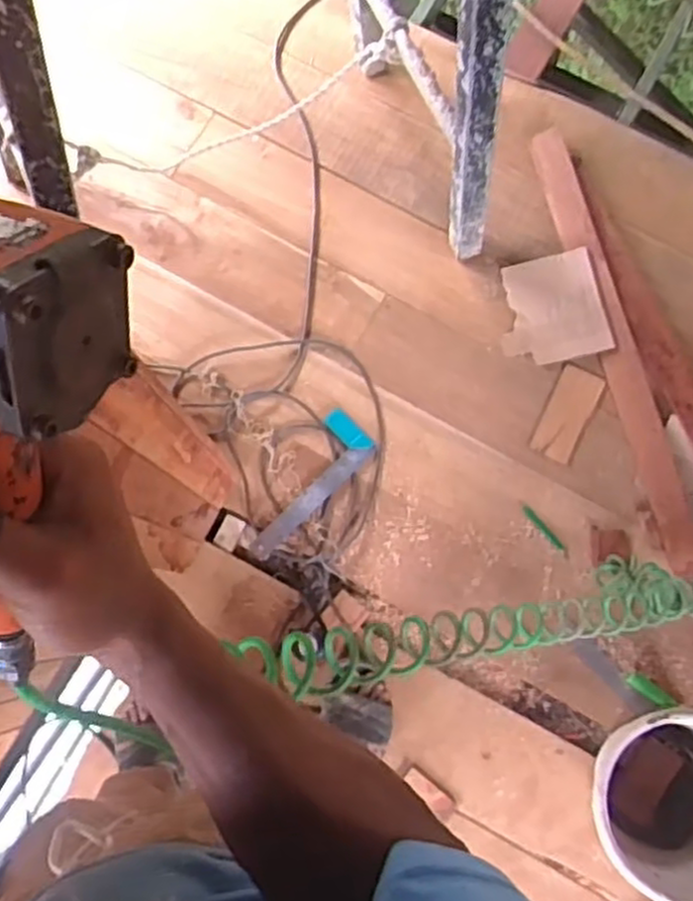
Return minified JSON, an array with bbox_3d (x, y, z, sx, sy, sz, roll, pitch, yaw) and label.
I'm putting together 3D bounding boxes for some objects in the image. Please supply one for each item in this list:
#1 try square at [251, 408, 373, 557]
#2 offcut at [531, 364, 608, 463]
[{"bbox_3d":[-0.085,0.067,1.463,0.107,0.023,0.310,43,88,7],"label":"try square"},{"bbox_3d":[0.430,-0.069,1.467,0.081,0.023,0.180,23,81,6],"label":"offcut"}]

